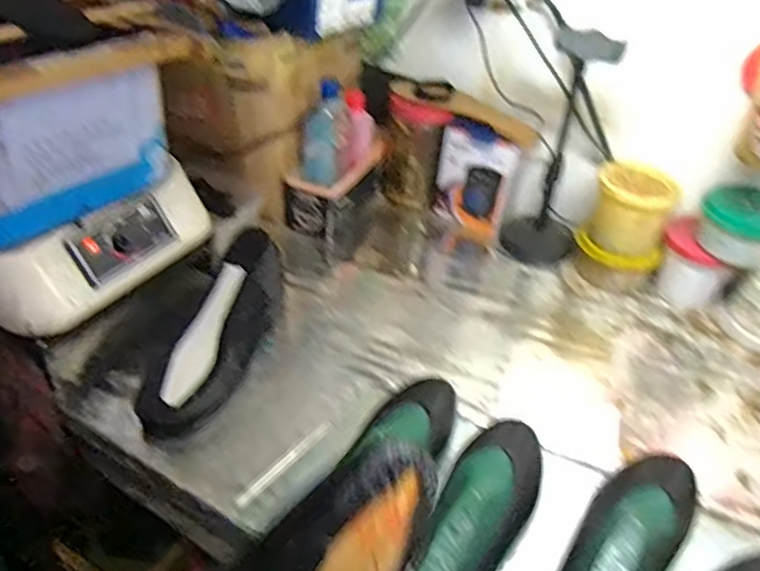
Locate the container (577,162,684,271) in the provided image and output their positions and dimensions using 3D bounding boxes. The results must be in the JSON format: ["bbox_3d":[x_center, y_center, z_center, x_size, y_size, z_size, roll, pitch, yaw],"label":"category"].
[{"bbox_3d":[0.335,-0.094,0.861,0.101,0.113,0.086,4,38,-3],"label":"container"}]

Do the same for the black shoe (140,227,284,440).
[{"bbox_3d":[-0.176,0.061,0.708,0.074,0.094,0.241,19,66,16],"label":"black shoe"}]

